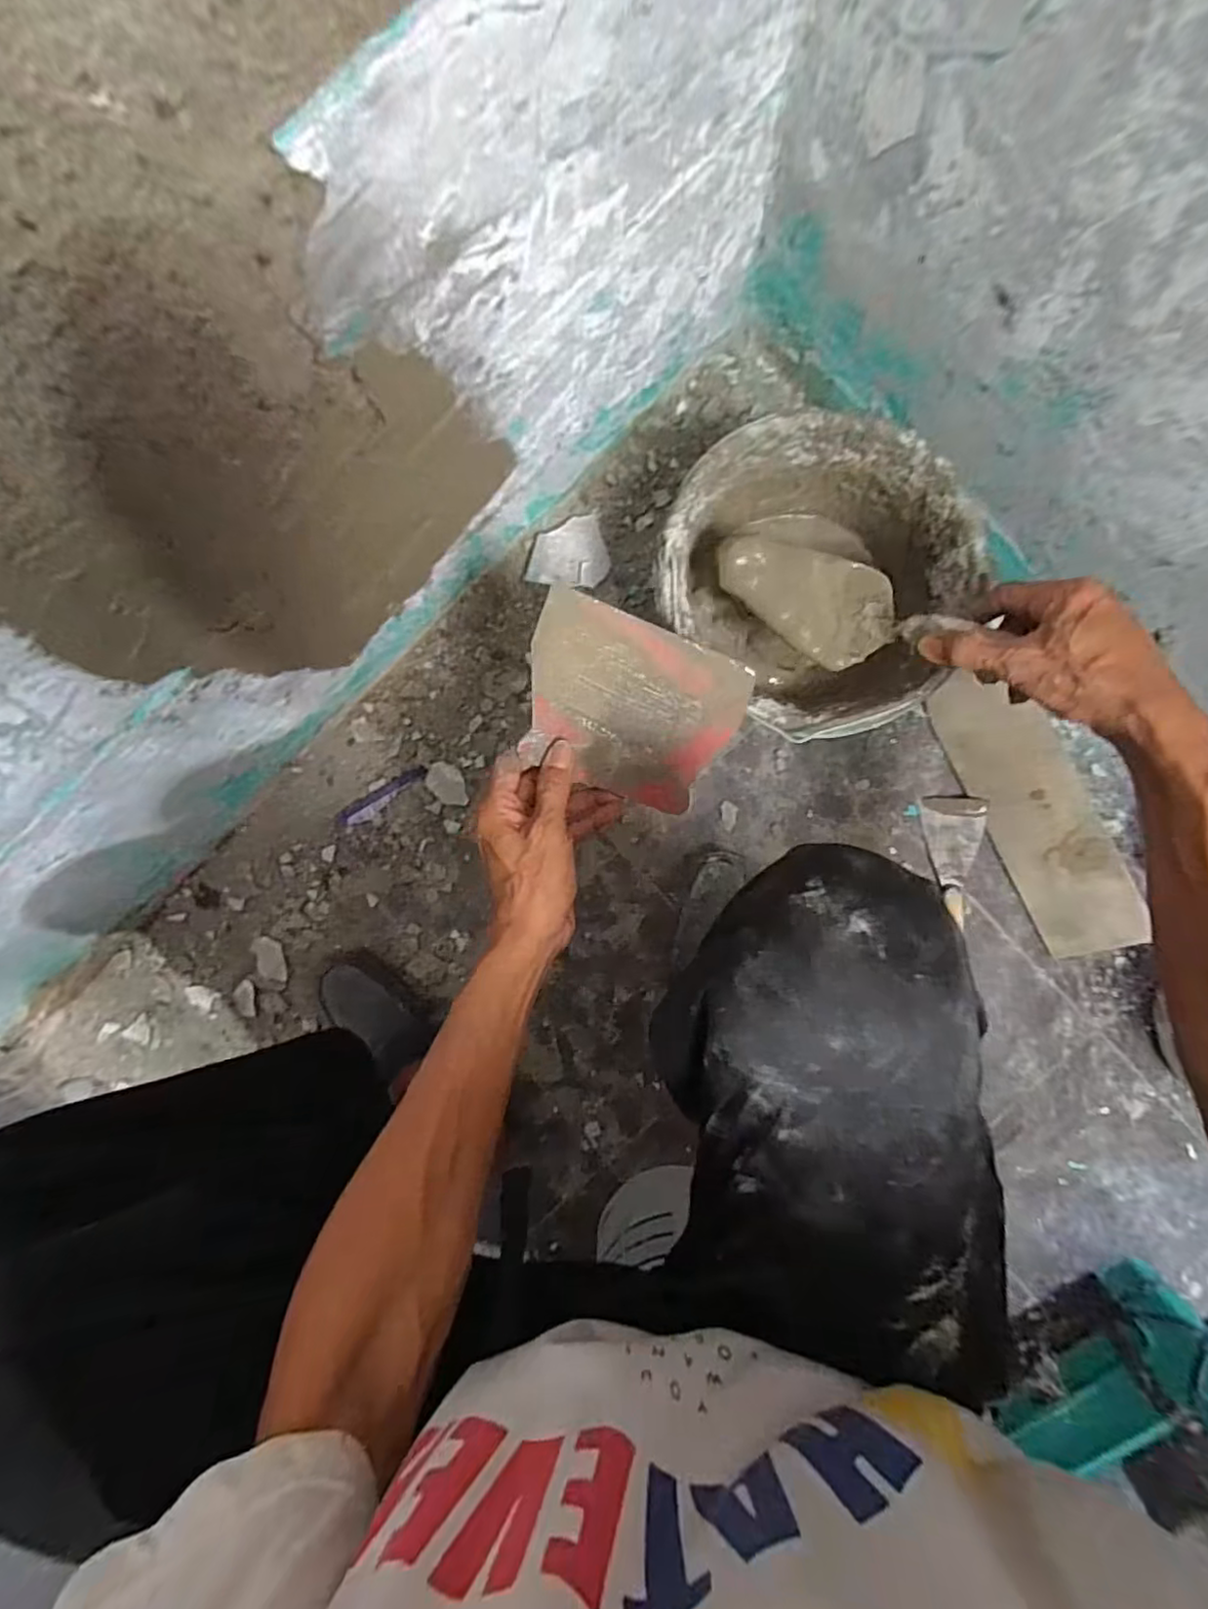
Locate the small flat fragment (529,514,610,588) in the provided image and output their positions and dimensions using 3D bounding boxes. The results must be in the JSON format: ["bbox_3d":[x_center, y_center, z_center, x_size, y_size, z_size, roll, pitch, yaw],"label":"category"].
[{"bbox_3d":[-0.039,-0.289,0.731,0.088,0.014,0.081,1,89,2],"label":"small flat fragment"}]

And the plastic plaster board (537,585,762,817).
[{"bbox_3d":[0.021,-0.074,0.492,0.169,0.005,0.127,20,90,-12],"label":"plastic plaster board"}]

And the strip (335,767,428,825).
[{"bbox_3d":[-0.255,-0.007,0.740,0.121,0.008,0.023,-30,88,1],"label":"strip"}]

